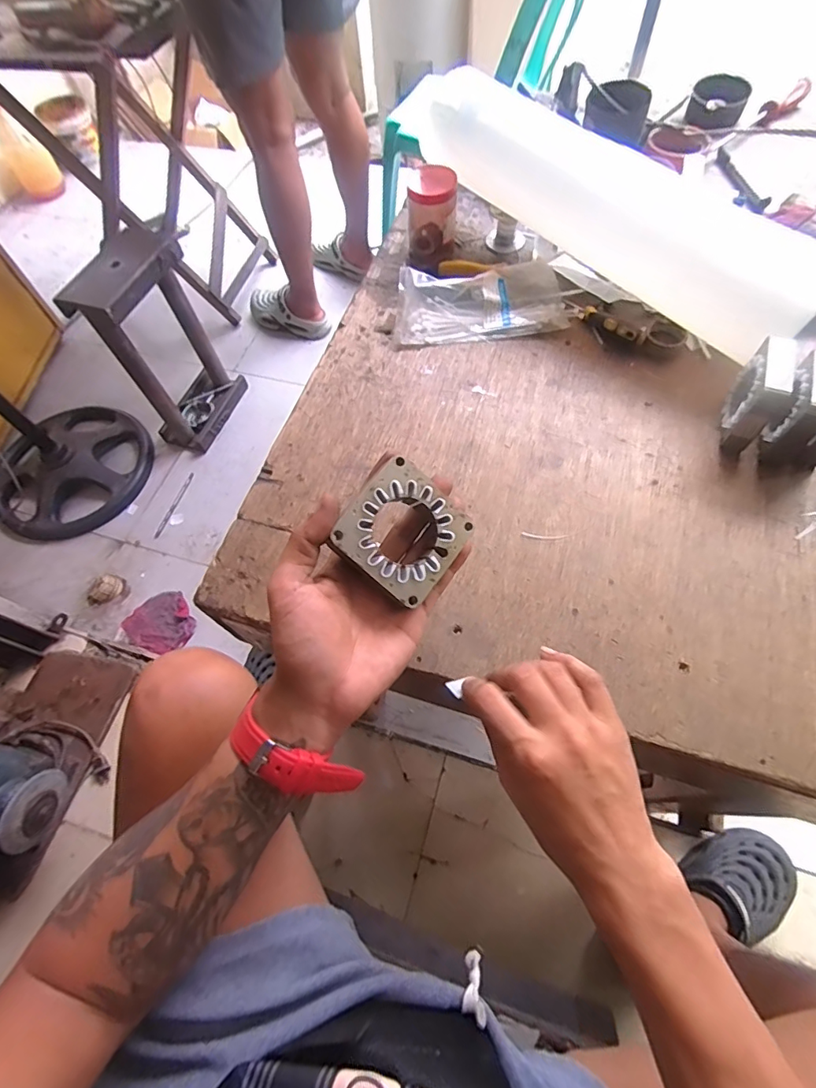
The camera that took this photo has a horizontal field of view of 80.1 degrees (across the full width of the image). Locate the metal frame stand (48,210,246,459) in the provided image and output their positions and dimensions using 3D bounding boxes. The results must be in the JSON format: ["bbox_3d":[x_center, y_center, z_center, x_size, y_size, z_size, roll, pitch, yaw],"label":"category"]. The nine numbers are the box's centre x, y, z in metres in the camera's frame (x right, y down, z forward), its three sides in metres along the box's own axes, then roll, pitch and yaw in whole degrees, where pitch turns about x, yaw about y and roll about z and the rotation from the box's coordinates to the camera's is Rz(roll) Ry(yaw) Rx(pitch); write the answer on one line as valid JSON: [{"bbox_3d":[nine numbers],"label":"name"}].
[{"bbox_3d":[-0.572,-0.470,1.167,0.131,0.456,0.259,22,66,14],"label":"metal frame stand"}]

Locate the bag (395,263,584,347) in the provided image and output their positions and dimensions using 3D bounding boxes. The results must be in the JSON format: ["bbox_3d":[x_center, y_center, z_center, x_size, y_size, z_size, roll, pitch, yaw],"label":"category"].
[{"bbox_3d":[0.086,-0.273,0.548,0.204,0.040,0.078,-6,62,0],"label":"bag"}]

